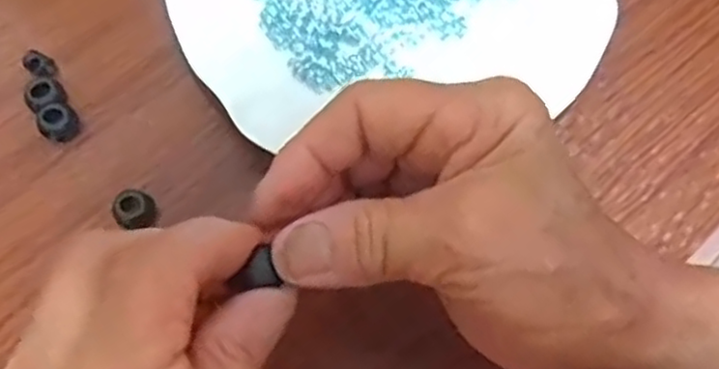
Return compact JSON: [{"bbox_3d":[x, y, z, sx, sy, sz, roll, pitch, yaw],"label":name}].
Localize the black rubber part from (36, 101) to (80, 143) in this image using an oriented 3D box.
[{"bbox_3d":[-0.124,-0.026,0.290,0.015,0.012,0.014,1,69,-2],"label":"black rubber part"}]

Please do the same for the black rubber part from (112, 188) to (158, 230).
[{"bbox_3d":[-0.088,0.010,0.277,0.014,0.013,0.013,1,69,-2],"label":"black rubber part"}]

